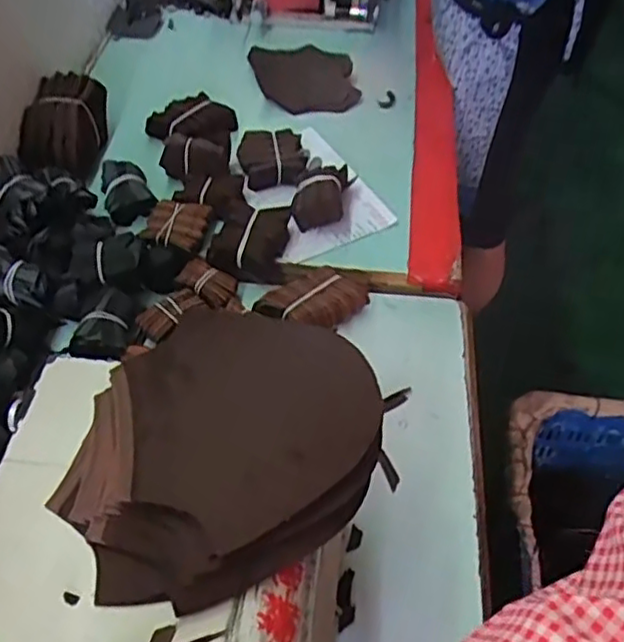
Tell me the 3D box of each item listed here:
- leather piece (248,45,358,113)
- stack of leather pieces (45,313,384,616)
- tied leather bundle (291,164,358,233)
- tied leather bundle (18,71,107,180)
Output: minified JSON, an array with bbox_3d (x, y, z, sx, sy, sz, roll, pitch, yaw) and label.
[{"bbox_3d":[-0.011,-0.355,0.942,0.140,0.046,0.161,-5,51,-7],"label":"leather piece"},{"bbox_3d":[-0.057,0.077,0.450,0.217,0.032,0.177,-26,57,-21],"label":"stack of leather pieces"},{"bbox_3d":[0.012,-0.155,0.790,0.058,0.032,0.112,10,51,6],"label":"tied leather bundle"},{"bbox_3d":[-0.307,-0.239,0.827,0.087,0.069,0.134,3,51,0],"label":"tied leather bundle"}]

